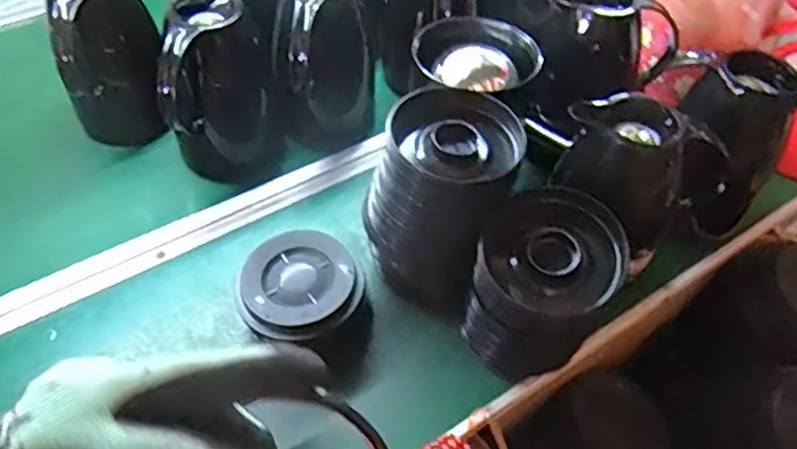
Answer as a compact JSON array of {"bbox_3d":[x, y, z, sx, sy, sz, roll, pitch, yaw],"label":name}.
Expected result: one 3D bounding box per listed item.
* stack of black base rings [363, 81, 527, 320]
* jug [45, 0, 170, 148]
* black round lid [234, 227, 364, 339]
[{"bbox_3d":[0.042,-0.022,0.636,0.134,0.184,0.125,23,53,16],"label":"stack of black base rings"},{"bbox_3d":[-0.340,-0.198,0.760,0.117,0.188,0.118,-21,54,-18],"label":"jug"},{"bbox_3d":[-0.094,0.052,0.613,0.109,0.023,0.117,1,50,-1],"label":"black round lid"}]

